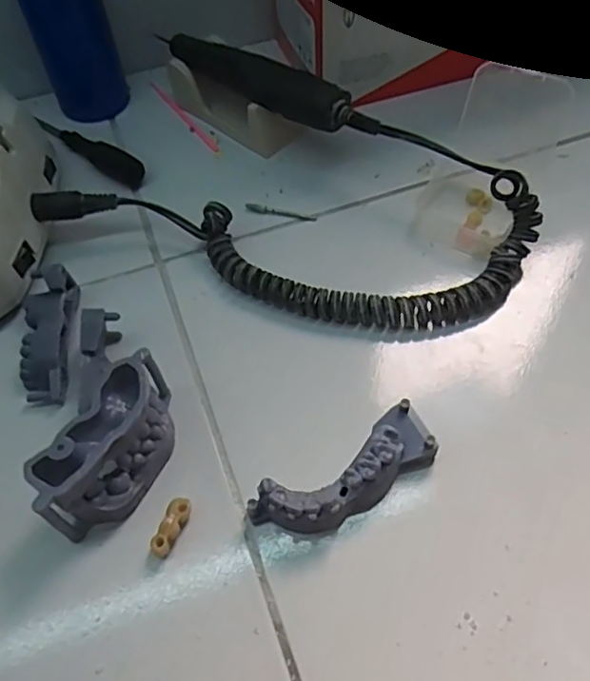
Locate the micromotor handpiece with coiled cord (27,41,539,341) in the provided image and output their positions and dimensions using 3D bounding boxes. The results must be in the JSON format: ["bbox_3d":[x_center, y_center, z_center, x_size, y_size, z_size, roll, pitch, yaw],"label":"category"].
[{"bbox_3d":[0.002,-0.096,0.362,0.269,0.043,0.160,20,61,15],"label":"micromotor handpiece with coiled cord"}]

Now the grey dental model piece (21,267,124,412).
[{"bbox_3d":[-0.116,-0.004,0.320,0.048,0.028,0.069,-2,58,2],"label":"grey dental model piece"}]

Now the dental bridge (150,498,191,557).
[{"bbox_3d":[-0.053,0.081,0.271,0.008,0.013,0.025,18,61,14],"label":"dental bridge"}]

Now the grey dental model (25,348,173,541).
[{"bbox_3d":[-0.080,0.048,0.276,0.032,0.042,0.079,26,63,18],"label":"grey dental model"}]

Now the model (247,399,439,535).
[{"bbox_3d":[0.023,0.061,0.275,0.086,0.020,0.029,-29,61,-14],"label":"model"}]

